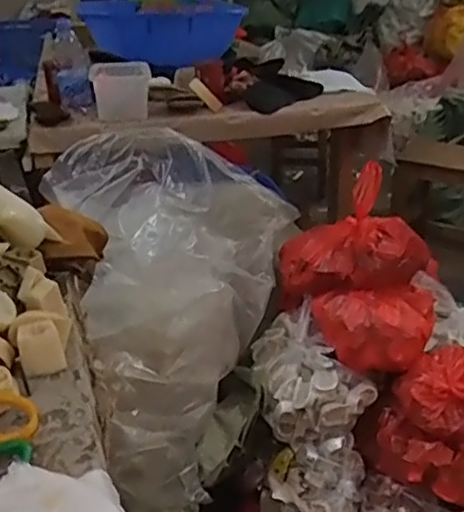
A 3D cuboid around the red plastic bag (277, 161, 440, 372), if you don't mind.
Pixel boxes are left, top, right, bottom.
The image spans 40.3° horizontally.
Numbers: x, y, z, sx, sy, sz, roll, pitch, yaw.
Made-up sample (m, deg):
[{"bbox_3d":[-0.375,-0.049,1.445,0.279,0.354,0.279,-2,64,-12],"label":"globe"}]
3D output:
[{"bbox_3d":[0.256,0.013,1.172,0.247,0.248,0.295,-14,29,-25],"label":"red plastic bag"}]

